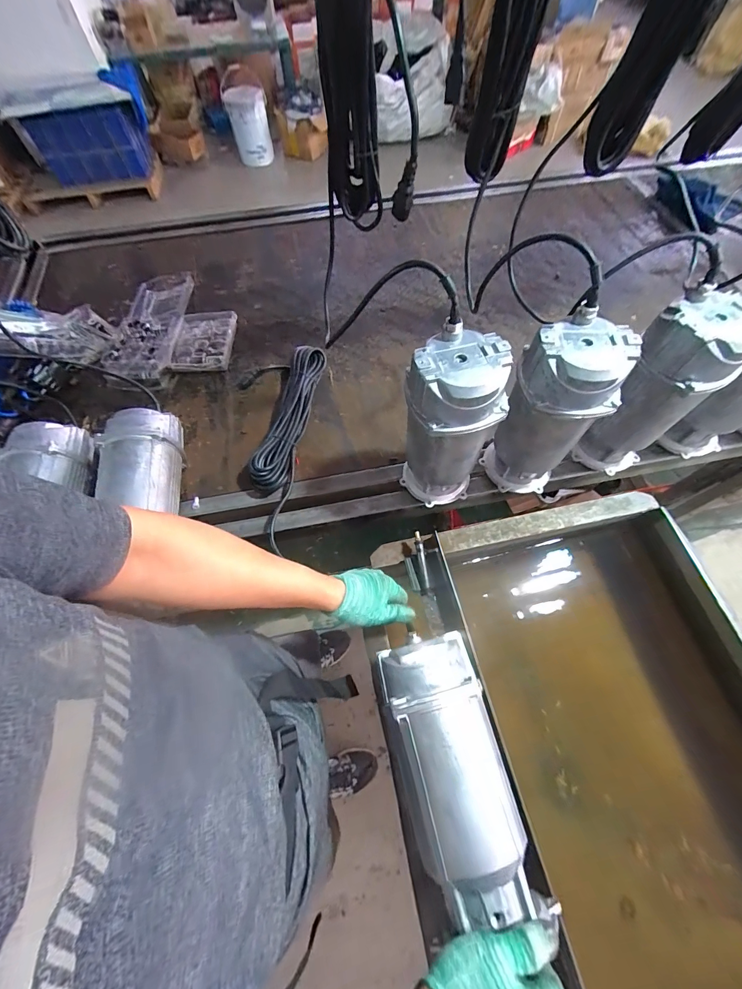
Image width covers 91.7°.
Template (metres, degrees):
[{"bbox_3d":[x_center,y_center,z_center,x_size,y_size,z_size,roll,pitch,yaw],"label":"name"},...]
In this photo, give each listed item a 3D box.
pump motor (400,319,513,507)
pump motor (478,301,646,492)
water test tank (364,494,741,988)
[{"bbox_3d":[0.119,-0.093,0.575,0.127,0.303,0.111,-2,63,1],"label":"pump motor"},{"bbox_3d":[0.275,-0.112,0.580,0.130,0.303,0.115,32,69,16],"label":"pump motor"},{"bbox_3d":[0.343,0.420,0.596,0.592,0.266,0.745,-13,64,-4],"label":"water test tank"}]

